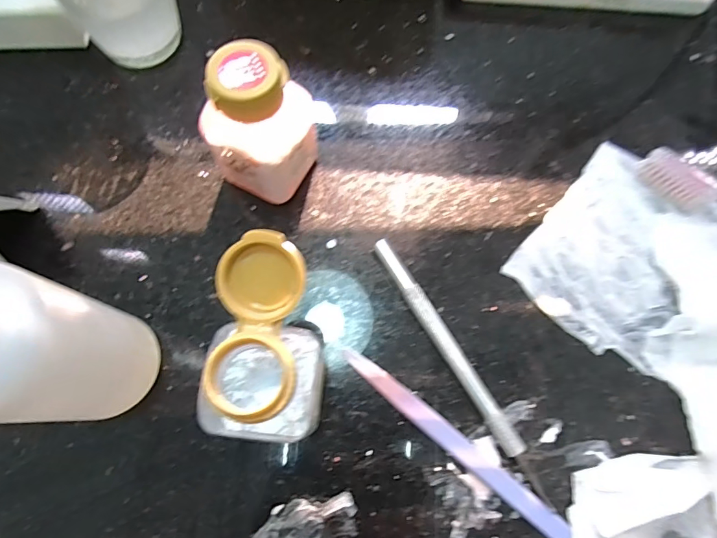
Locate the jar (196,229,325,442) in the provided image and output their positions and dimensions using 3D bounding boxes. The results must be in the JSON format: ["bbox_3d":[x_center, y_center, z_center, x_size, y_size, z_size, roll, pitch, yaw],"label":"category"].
[{"bbox_3d":[-0.034,0.032,0.173,0.038,0.076,0.066,8,71,1],"label":"jar"}]

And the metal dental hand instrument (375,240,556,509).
[{"bbox_3d":[0.047,0.044,0.207,0.008,0.007,0.136,-30,75,-10],"label":"metal dental hand instrument"}]

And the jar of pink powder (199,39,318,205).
[{"bbox_3d":[-0.046,-0.064,0.204,0.044,0.074,0.037,14,72,3],"label":"jar of pink powder"}]

